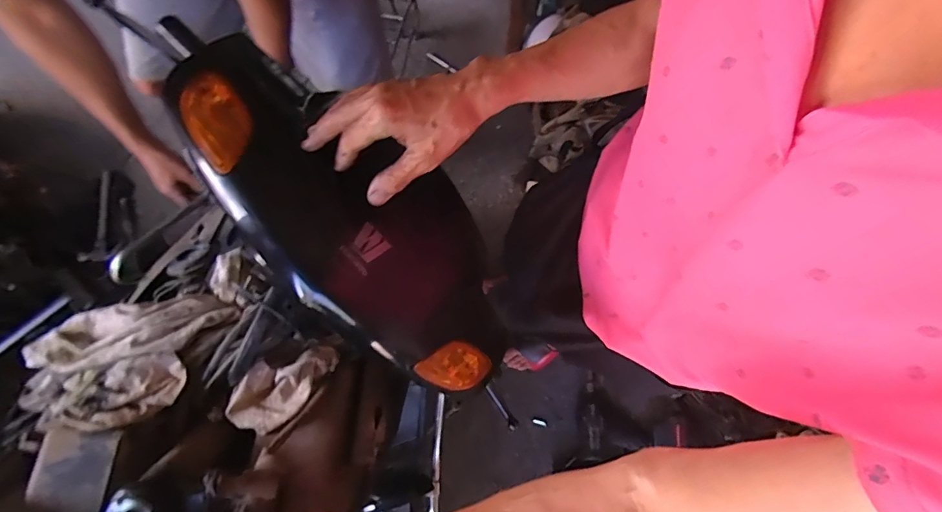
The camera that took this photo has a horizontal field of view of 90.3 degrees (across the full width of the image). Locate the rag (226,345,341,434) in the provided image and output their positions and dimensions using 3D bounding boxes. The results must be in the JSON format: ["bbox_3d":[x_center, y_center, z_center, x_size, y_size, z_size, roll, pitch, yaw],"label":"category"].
[{"bbox_3d":[-0.214,0.143,0.529,0.066,0.034,0.119,35,75,10],"label":"rag"}]

